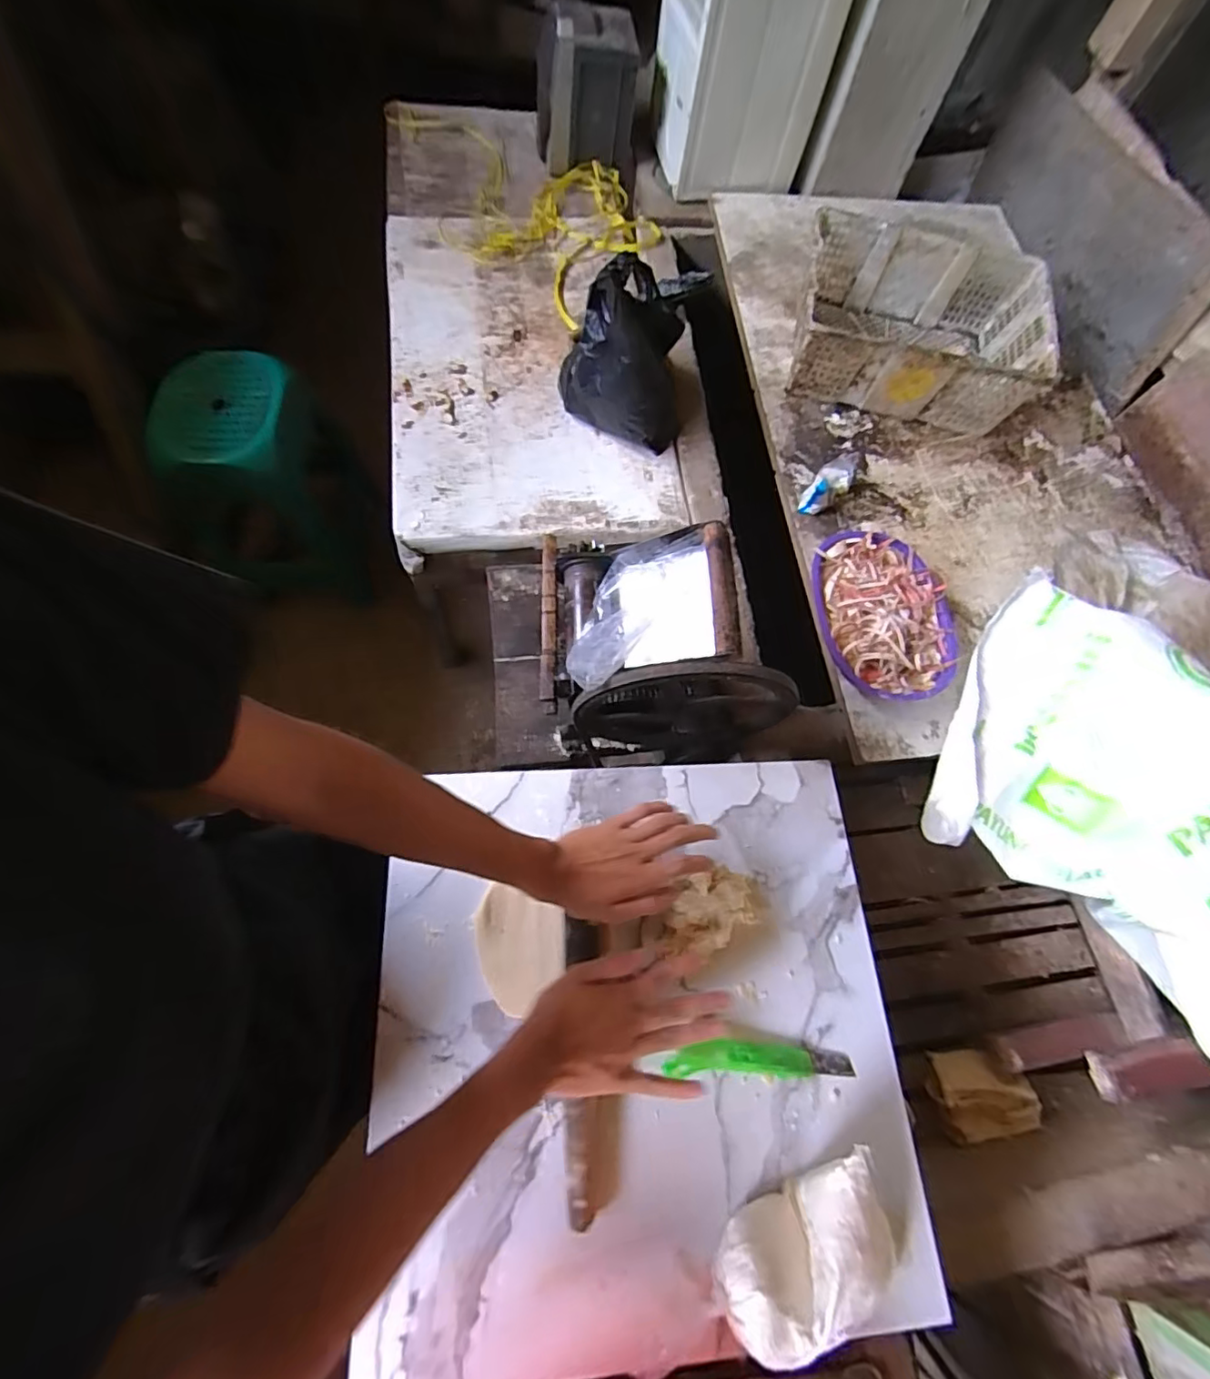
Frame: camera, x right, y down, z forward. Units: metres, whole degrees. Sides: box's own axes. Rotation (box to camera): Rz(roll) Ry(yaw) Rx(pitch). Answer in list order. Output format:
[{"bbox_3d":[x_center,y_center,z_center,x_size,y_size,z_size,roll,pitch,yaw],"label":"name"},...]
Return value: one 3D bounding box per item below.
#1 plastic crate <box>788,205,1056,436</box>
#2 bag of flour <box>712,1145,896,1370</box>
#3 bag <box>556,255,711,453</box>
[{"bbox_3d":[0.622,-0.738,1.168,0.460,0.165,0.371,14,69,0],"label":"plastic crate"},{"bbox_3d":[0.165,0.456,0.461,0.158,0.056,0.083,-28,74,-15],"label":"bag of flour"},{"bbox_3d":[0.038,-0.589,1.010,0.234,0.289,0.177,2,70,-5],"label":"bag"}]

